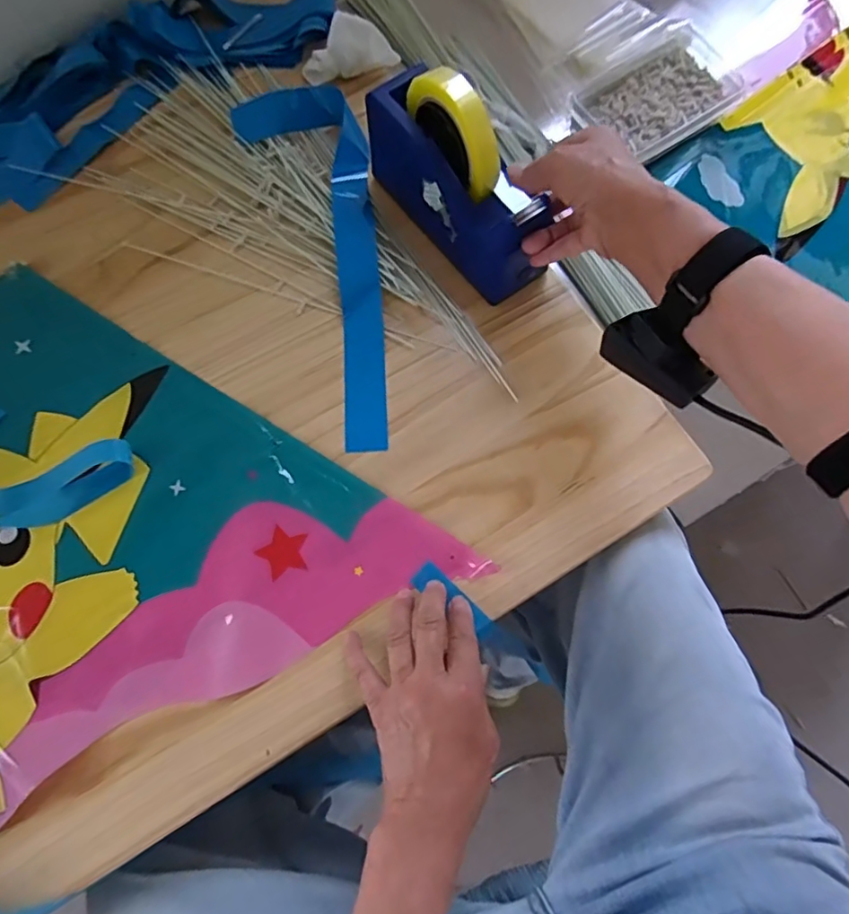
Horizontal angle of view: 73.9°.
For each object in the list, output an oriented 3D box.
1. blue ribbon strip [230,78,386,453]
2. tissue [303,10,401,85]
[{"bbox_3d":[-0.094,-0.195,0.542,0.132,0.039,0.396,-14,72,-4],"label":"blue ribbon strip"},{"bbox_3d":[-0.081,-0.441,0.607,0.102,0.052,0.035,-7,72,0],"label":"tissue"}]

